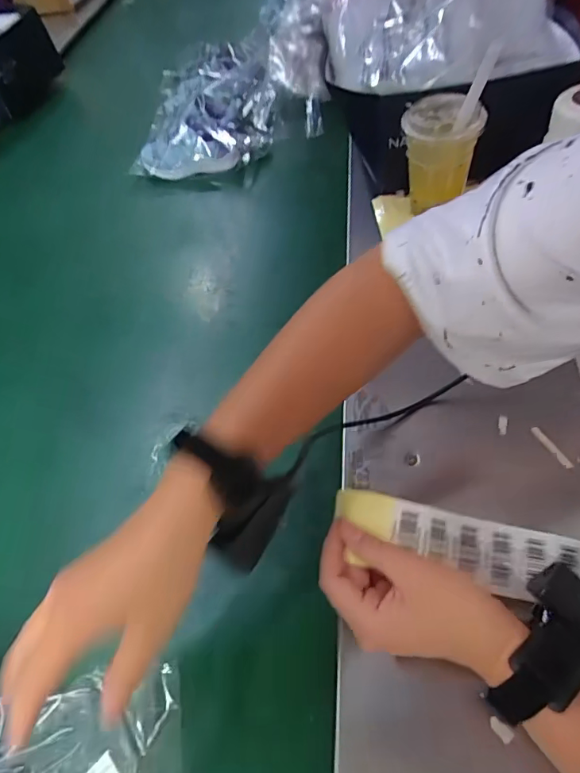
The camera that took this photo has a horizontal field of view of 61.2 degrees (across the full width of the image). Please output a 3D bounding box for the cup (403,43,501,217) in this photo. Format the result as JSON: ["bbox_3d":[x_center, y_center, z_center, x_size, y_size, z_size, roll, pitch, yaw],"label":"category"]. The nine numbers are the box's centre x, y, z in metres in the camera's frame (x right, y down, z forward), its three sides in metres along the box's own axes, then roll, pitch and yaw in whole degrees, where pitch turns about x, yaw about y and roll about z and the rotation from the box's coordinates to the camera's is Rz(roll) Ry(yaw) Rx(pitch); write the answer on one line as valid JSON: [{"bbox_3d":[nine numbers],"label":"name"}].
[{"bbox_3d":[0.180,-0.289,0.580,0.089,0.180,0.079,6,54,15],"label":"cup"}]

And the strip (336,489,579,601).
[{"bbox_3d":[0.127,0.117,0.362,0.190,0.018,0.046,16,54,-3],"label":"strip"}]

